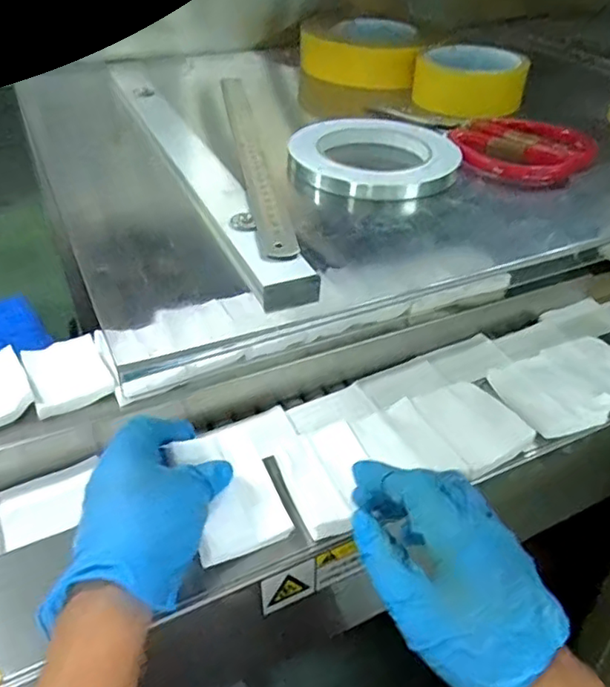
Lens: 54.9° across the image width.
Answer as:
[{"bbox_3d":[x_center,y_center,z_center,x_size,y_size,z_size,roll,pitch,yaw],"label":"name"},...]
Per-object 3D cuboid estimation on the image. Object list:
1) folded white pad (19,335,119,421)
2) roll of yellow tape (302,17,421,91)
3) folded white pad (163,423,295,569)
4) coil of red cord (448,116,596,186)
[{"bbox_3d":[-0.226,0.027,0.562,0.068,0.014,0.100,-19,43,-23],"label":"folded white pad"},{"bbox_3d":[0.051,-0.281,0.572,0.112,0.044,0.122,3,39,2],"label":"roll of yellow tape"},{"bbox_3d":[-0.055,0.107,0.431,0.069,0.008,0.094,-11,58,-33],"label":"folded white pad"},{"bbox_3d":[0.155,-0.141,0.425,0.097,0.016,0.087,21,43,22],"label":"coil of red cord"}]

